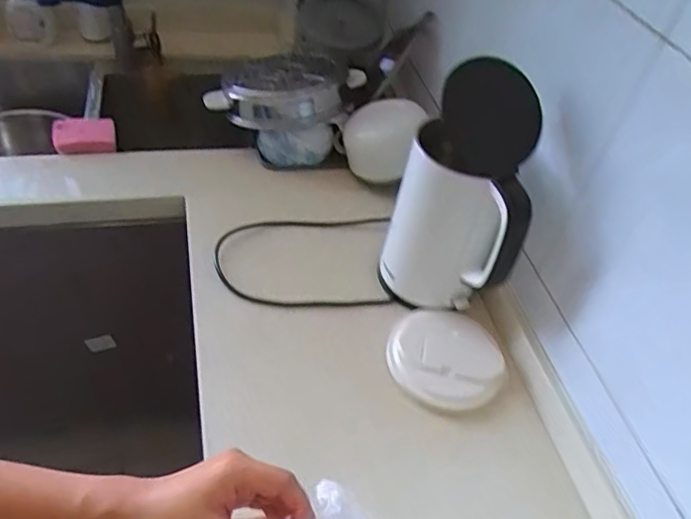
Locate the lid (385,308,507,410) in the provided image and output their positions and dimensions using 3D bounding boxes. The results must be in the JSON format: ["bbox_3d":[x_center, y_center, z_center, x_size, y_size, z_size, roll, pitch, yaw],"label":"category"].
[{"bbox_3d":[0.123,0.122,0.732,0.140,0.028,0.137,4,41,-4],"label":"lid"}]

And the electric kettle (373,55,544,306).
[{"bbox_3d":[0.136,-0.069,0.703,0.146,0.310,0.142,12,41,5],"label":"electric kettle"}]

